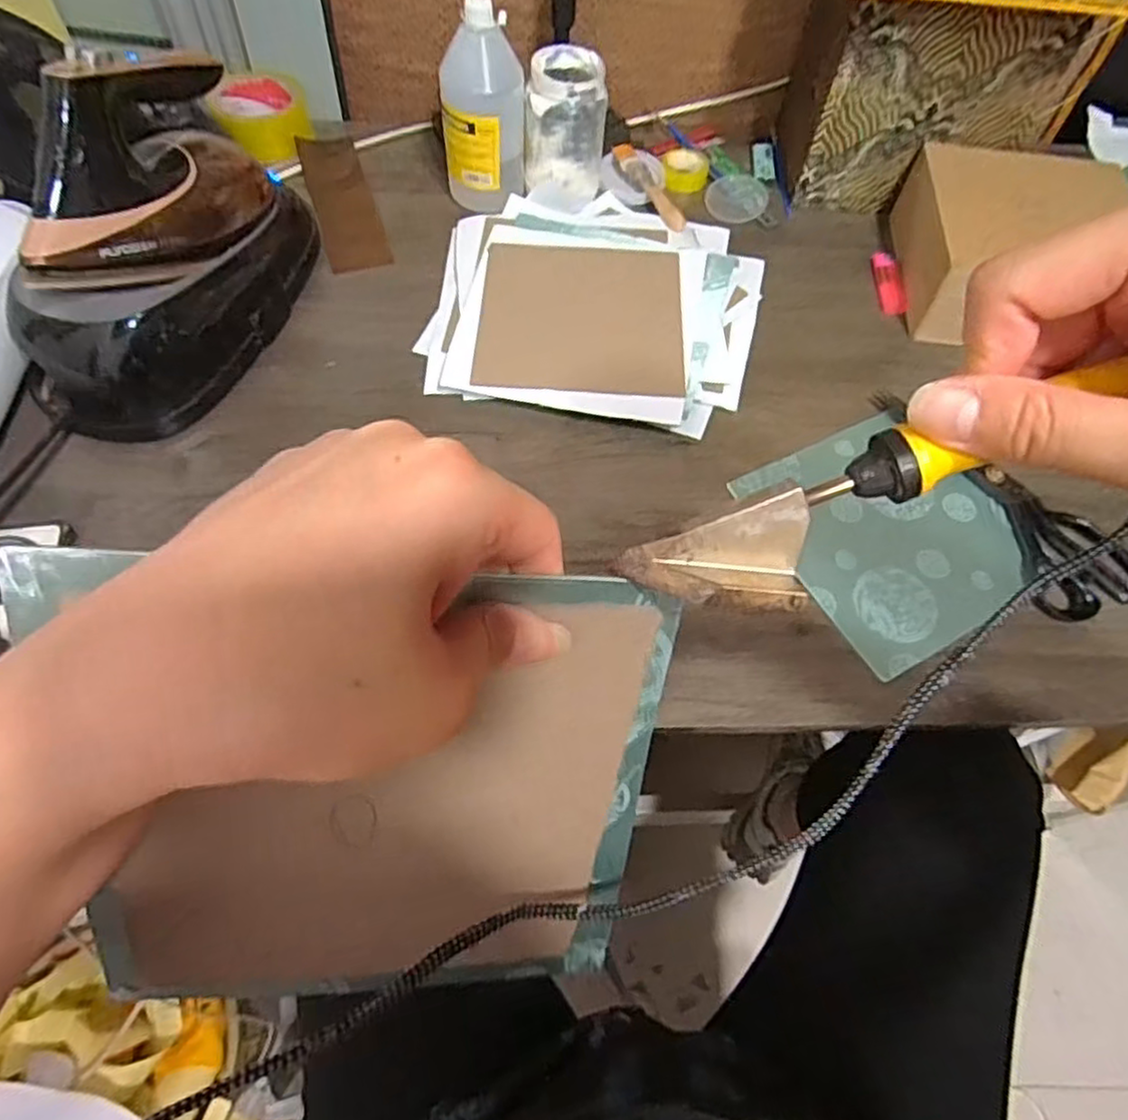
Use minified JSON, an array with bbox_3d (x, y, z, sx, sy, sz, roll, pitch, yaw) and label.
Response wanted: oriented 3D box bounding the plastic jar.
[{"bbox_3d":[0.003,-0.418,0.680,0.074,0.103,0.079,3,60,-1],"label":"plastic jar"}]

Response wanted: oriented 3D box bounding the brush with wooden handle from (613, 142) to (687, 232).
[{"bbox_3d":[0.090,-0.387,0.728,0.026,0.016,0.134,-21,64,-14],"label":"brush with wooden handle"}]

